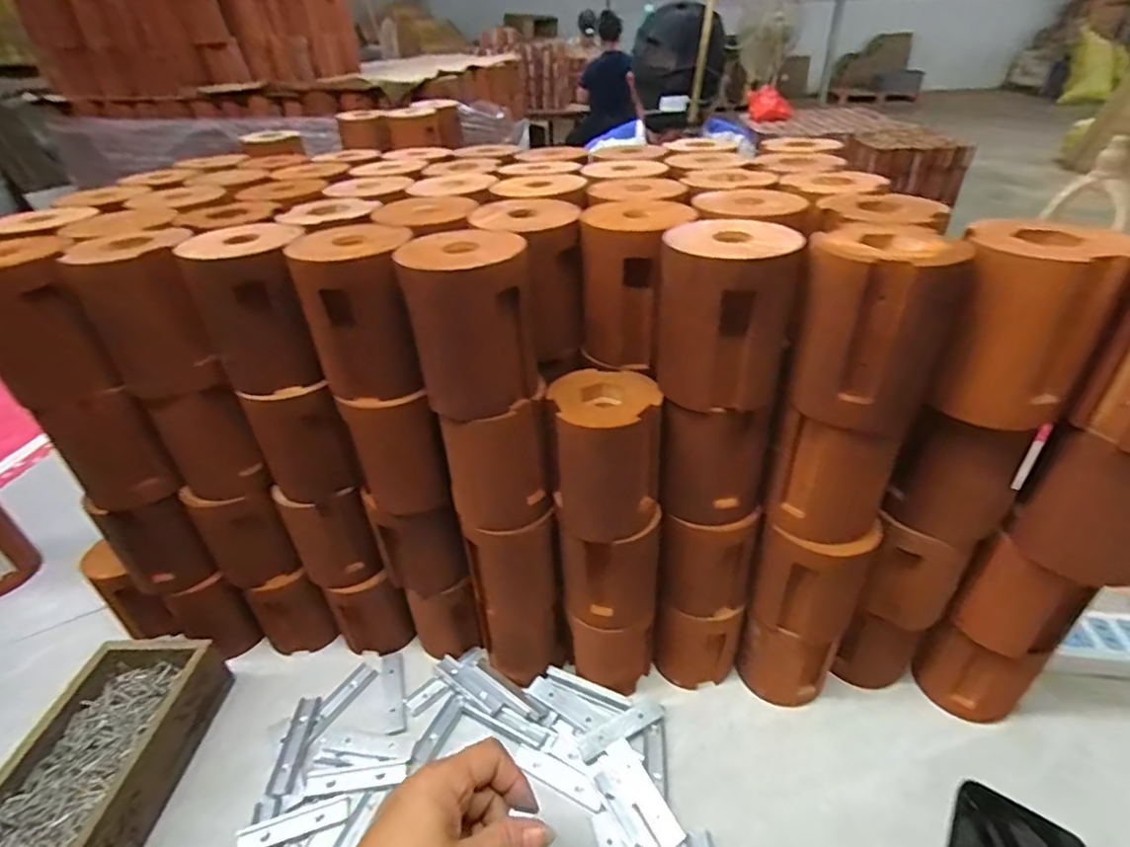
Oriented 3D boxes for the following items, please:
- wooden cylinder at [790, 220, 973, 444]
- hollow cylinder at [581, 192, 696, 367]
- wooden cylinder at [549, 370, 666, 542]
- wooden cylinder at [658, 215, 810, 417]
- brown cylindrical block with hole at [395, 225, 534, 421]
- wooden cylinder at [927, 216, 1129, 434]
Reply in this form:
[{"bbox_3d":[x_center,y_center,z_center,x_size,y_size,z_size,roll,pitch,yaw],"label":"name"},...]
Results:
[{"bbox_3d":[0.183,-0.057,0.338,0.077,0.103,0.077,22,43,31],"label":"wooden cylinder"},{"bbox_3d":[0.048,-0.102,0.411,0.075,0.100,0.085,5,37,12],"label":"hollow cylinder"},{"bbox_3d":[0.028,0.021,0.408,0.078,0.099,0.076,-1,36,4],"label":"wooden cylinder"},{"bbox_3d":[0.098,-0.069,0.356,0.080,0.099,0.072,5,37,12],"label":"wooden cylinder"},{"bbox_3d":[-0.061,-0.067,0.365,0.077,0.096,0.075,-8,36,-7],"label":"brown cylindrical block with hole"},{"bbox_3d":[0.255,-0.055,0.324,0.078,0.101,0.072,27,45,35],"label":"wooden cylinder"}]

